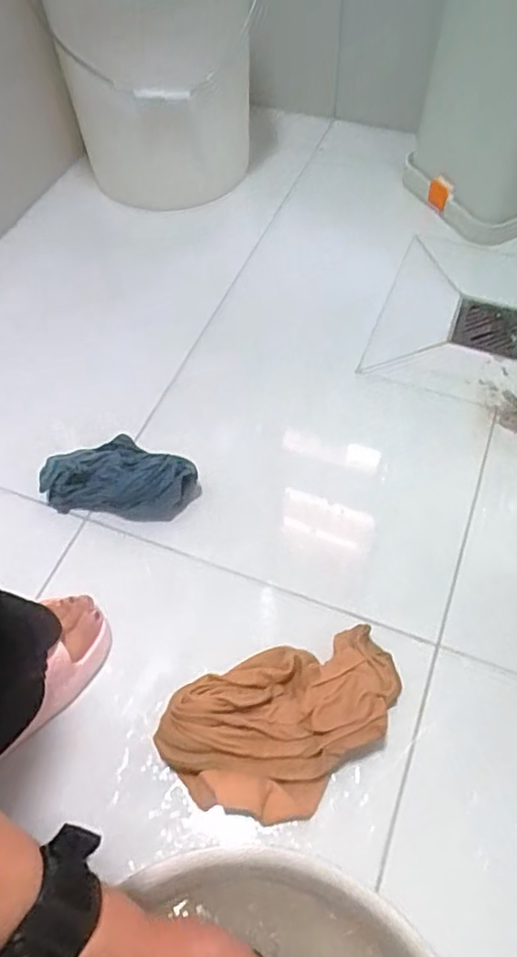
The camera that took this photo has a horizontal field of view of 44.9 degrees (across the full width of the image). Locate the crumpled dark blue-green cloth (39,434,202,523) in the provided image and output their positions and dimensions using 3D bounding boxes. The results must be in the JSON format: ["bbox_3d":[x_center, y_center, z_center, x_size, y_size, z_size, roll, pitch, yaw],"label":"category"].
[{"bbox_3d":[-0.153,0.000,0.705,0.171,0.067,0.082,5,58,6],"label":"crumpled dark blue-green cloth"}]

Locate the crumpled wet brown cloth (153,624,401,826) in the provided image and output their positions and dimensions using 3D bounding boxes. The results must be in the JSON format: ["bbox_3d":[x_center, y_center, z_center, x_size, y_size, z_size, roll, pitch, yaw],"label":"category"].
[{"bbox_3d":[0.025,0.207,0.559,0.212,0.073,0.140,-37,63,-19],"label":"crumpled wet brown cloth"}]

